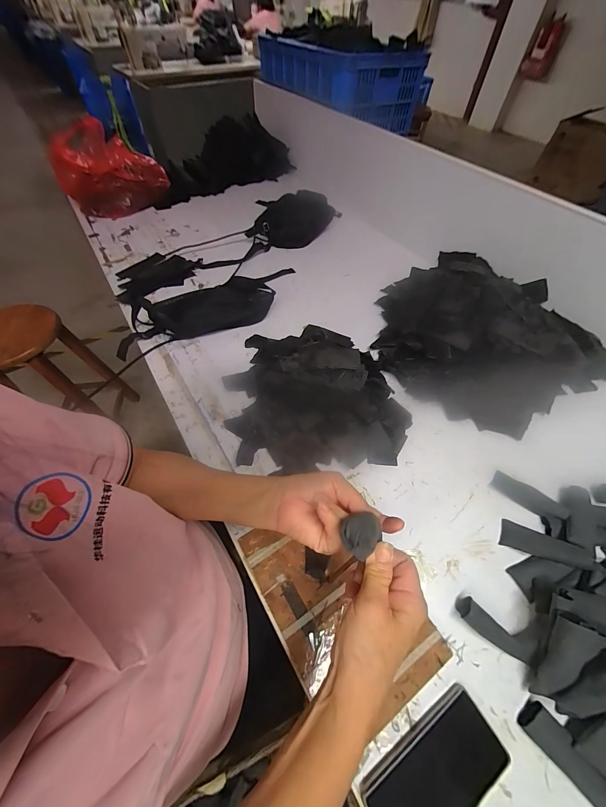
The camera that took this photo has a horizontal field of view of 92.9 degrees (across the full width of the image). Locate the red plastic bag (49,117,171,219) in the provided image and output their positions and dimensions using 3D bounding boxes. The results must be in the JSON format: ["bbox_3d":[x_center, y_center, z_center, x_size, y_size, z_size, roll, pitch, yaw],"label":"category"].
[{"bbox_3d":[-0.696,-0.818,1.018,0.335,0.205,0.240,8,57,4],"label":"red plastic bag"}]

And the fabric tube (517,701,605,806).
[{"bbox_3d":[0.300,0.396,0.320,0.033,0.020,0.098,-36,64,-24],"label":"fabric tube"}]

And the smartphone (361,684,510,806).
[{"bbox_3d":[0.146,0.403,0.311,0.159,0.008,0.075,-26,60,-19],"label":"smartphone"}]

